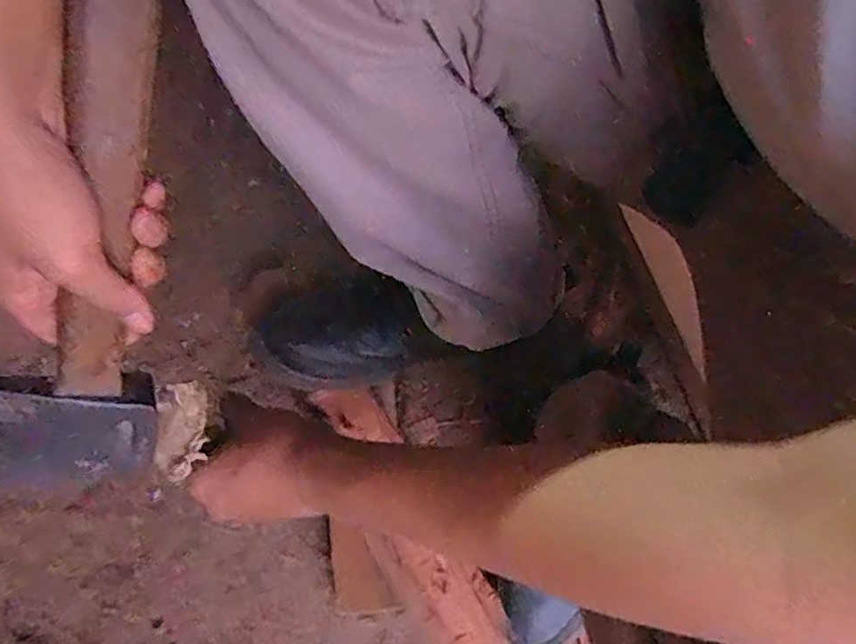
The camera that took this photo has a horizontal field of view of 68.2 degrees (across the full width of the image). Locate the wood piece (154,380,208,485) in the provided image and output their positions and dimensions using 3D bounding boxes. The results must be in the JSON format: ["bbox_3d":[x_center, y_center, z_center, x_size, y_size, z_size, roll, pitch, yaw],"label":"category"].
[{"bbox_3d":[-0.161,0.071,0.411,0.036,0.015,0.061,-5,70,-1],"label":"wood piece"}]

